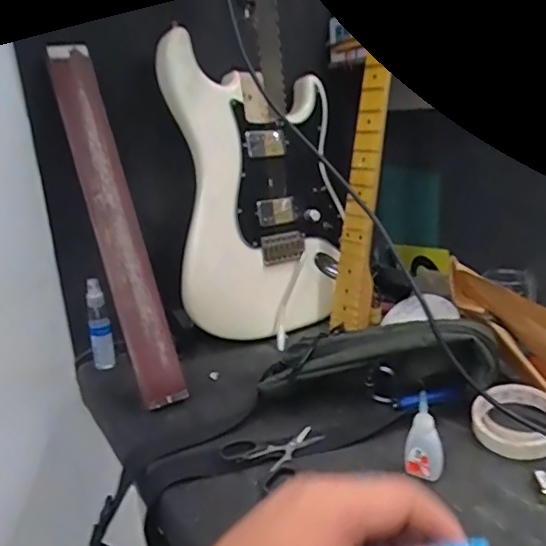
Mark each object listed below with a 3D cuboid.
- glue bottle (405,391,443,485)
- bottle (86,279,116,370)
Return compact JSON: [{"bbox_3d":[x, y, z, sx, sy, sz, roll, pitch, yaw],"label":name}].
[{"bbox_3d":[0.143,0.156,0.551,0.032,0.082,0.016,-3,17,7],"label":"glue bottle"},{"bbox_3d":[-0.244,0.073,0.812,0.030,0.136,0.026,-11,18,-19],"label":"bottle"}]

